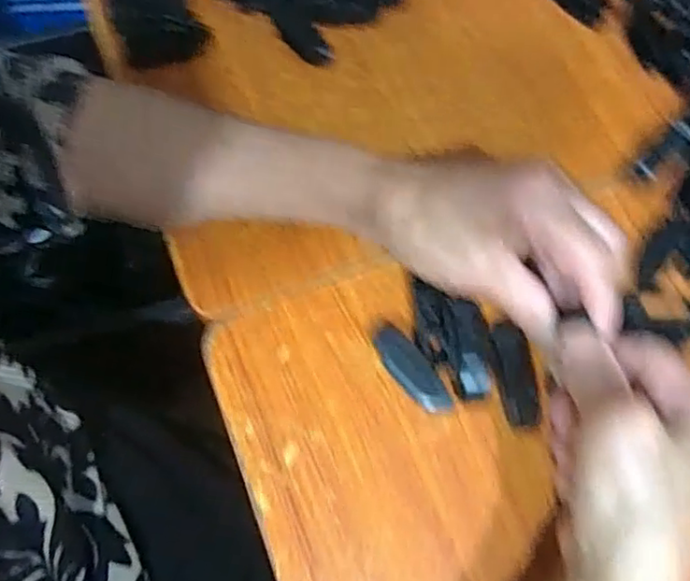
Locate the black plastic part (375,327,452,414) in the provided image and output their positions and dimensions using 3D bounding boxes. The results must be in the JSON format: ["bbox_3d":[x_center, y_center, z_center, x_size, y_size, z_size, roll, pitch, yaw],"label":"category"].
[{"bbox_3d":[0.035,0.042,0.325,0.019,0.008,0.053,-39,75,-14],"label":"black plastic part"}]

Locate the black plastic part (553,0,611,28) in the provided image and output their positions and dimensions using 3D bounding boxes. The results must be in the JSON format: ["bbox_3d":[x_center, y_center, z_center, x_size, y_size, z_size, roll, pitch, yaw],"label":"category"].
[{"bbox_3d":[0.160,-0.198,0.420,0.024,0.007,0.039,-40,76,-14],"label":"black plastic part"}]

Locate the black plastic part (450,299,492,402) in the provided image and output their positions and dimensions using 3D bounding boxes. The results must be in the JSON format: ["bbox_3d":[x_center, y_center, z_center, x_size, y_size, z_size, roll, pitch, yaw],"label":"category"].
[{"bbox_3d":[0.067,0.031,0.328,0.018,0.009,0.053,-2,70,-2],"label":"black plastic part"}]

